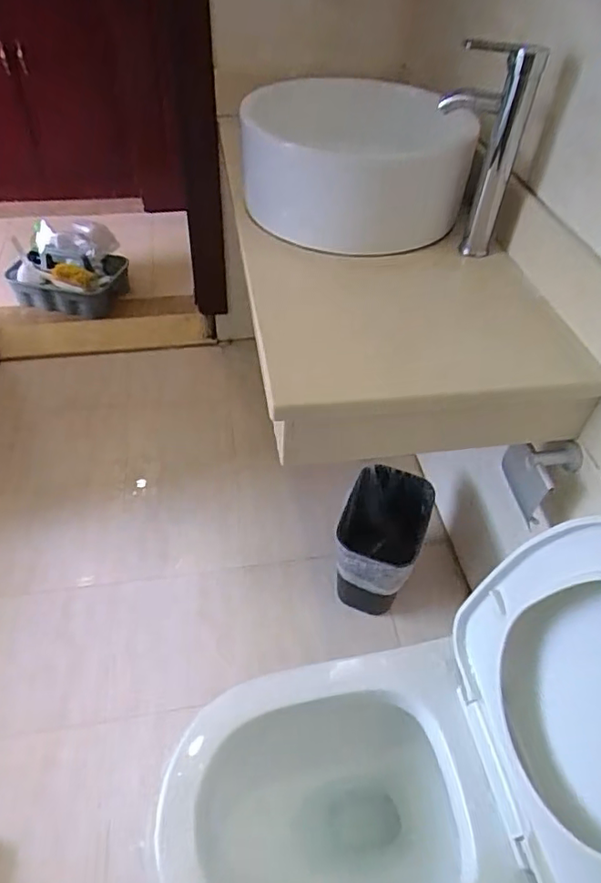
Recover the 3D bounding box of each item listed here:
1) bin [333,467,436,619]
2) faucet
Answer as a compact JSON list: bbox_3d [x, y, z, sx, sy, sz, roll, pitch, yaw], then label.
[{"bbox_3d":[0.170,0.222,1.227,0.156,0.239,0.241,19,48,16],"label":"bin"},{"bbox_3d":[0.286,-0.475,0.927,0.134,0.313,0.081,19,48,16],"label":"faucet"}]

